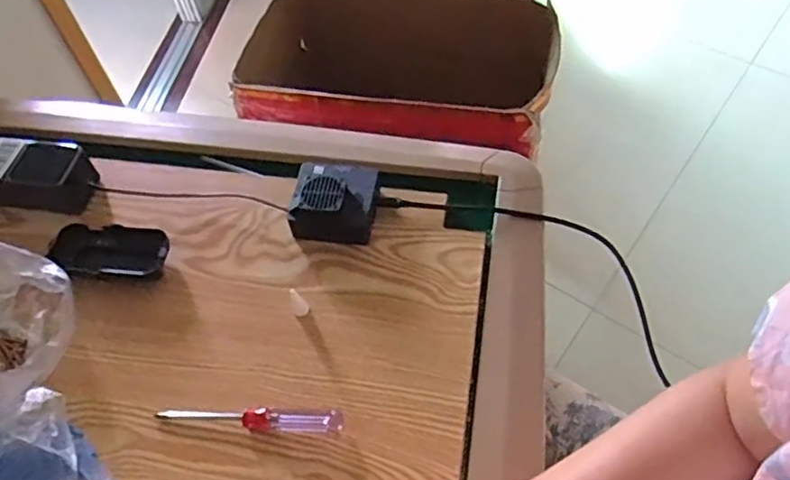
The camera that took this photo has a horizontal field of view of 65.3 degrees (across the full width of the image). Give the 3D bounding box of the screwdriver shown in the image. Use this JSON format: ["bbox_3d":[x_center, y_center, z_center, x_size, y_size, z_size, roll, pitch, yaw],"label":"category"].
[{"bbox_3d":[-0.117,0.142,0.491,0.152,0.014,0.019,1,55,6],"label":"screwdriver"}]

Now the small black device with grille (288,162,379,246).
[{"bbox_3d":[-0.057,-0.041,0.593,0.078,0.048,0.077,5,55,8],"label":"small black device with grille"}]

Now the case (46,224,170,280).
[{"bbox_3d":[-0.265,0.011,0.582,0.102,0.031,0.044,2,55,7],"label":"case"}]

